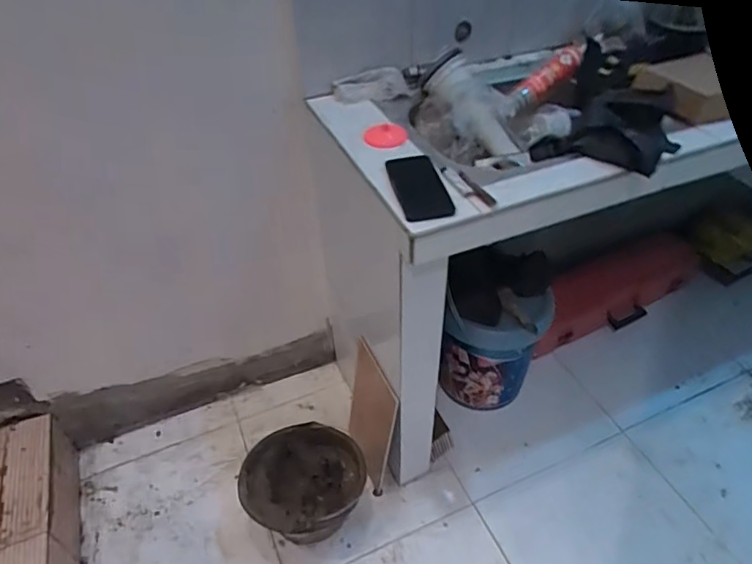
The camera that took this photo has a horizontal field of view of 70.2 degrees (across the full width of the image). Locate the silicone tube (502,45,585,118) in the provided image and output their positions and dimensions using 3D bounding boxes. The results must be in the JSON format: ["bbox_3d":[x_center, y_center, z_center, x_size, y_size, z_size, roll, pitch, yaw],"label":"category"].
[{"bbox_3d":[0.382,-0.465,1.230,0.220,0.042,0.051,-38,46,9],"label":"silicone tube"}]

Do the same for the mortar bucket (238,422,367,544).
[{"bbox_3d":[-0.170,0.516,1.311,0.297,0.221,0.258,-11,44,-10],"label":"mortar bucket"}]

